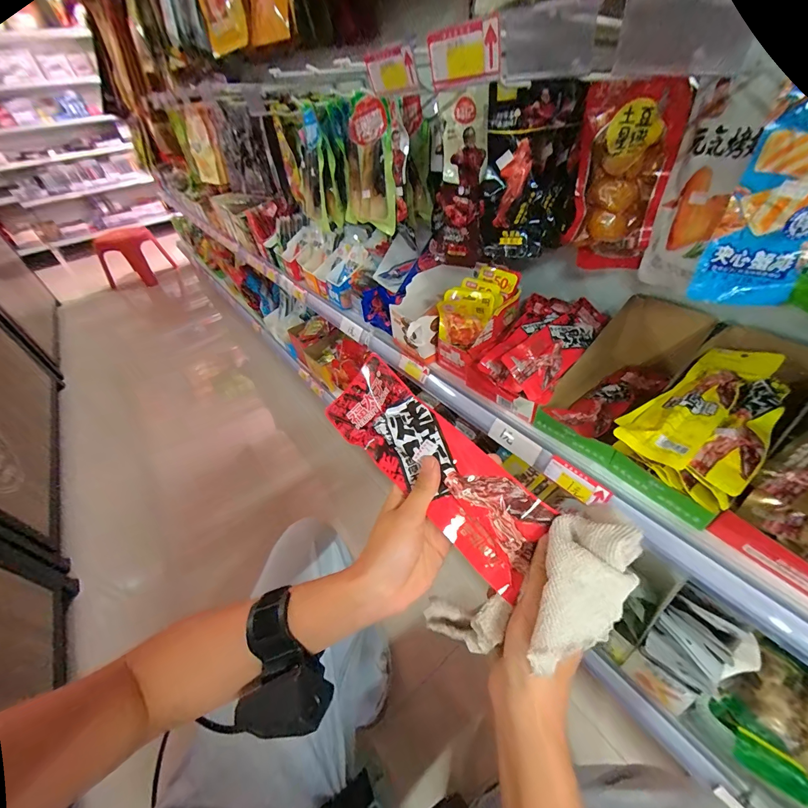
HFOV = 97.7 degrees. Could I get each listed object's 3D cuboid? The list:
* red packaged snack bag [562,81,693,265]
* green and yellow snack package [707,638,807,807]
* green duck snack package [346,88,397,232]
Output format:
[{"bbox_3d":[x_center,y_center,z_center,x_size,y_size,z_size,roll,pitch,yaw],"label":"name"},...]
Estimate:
[{"bbox_3d":[0.278,-0.280,0.462,0.111,0.209,0.040,11,46,19],"label":"red packaged snack bag"},{"bbox_3d":[0.503,0.418,0.463,0.170,0.040,0.125,-36,50,-27],"label":"green and yellow snack package"},{"bbox_3d":[-0.068,-0.432,0.644,0.018,0.197,0.136,-34,55,-31],"label":"green duck snack package"}]

